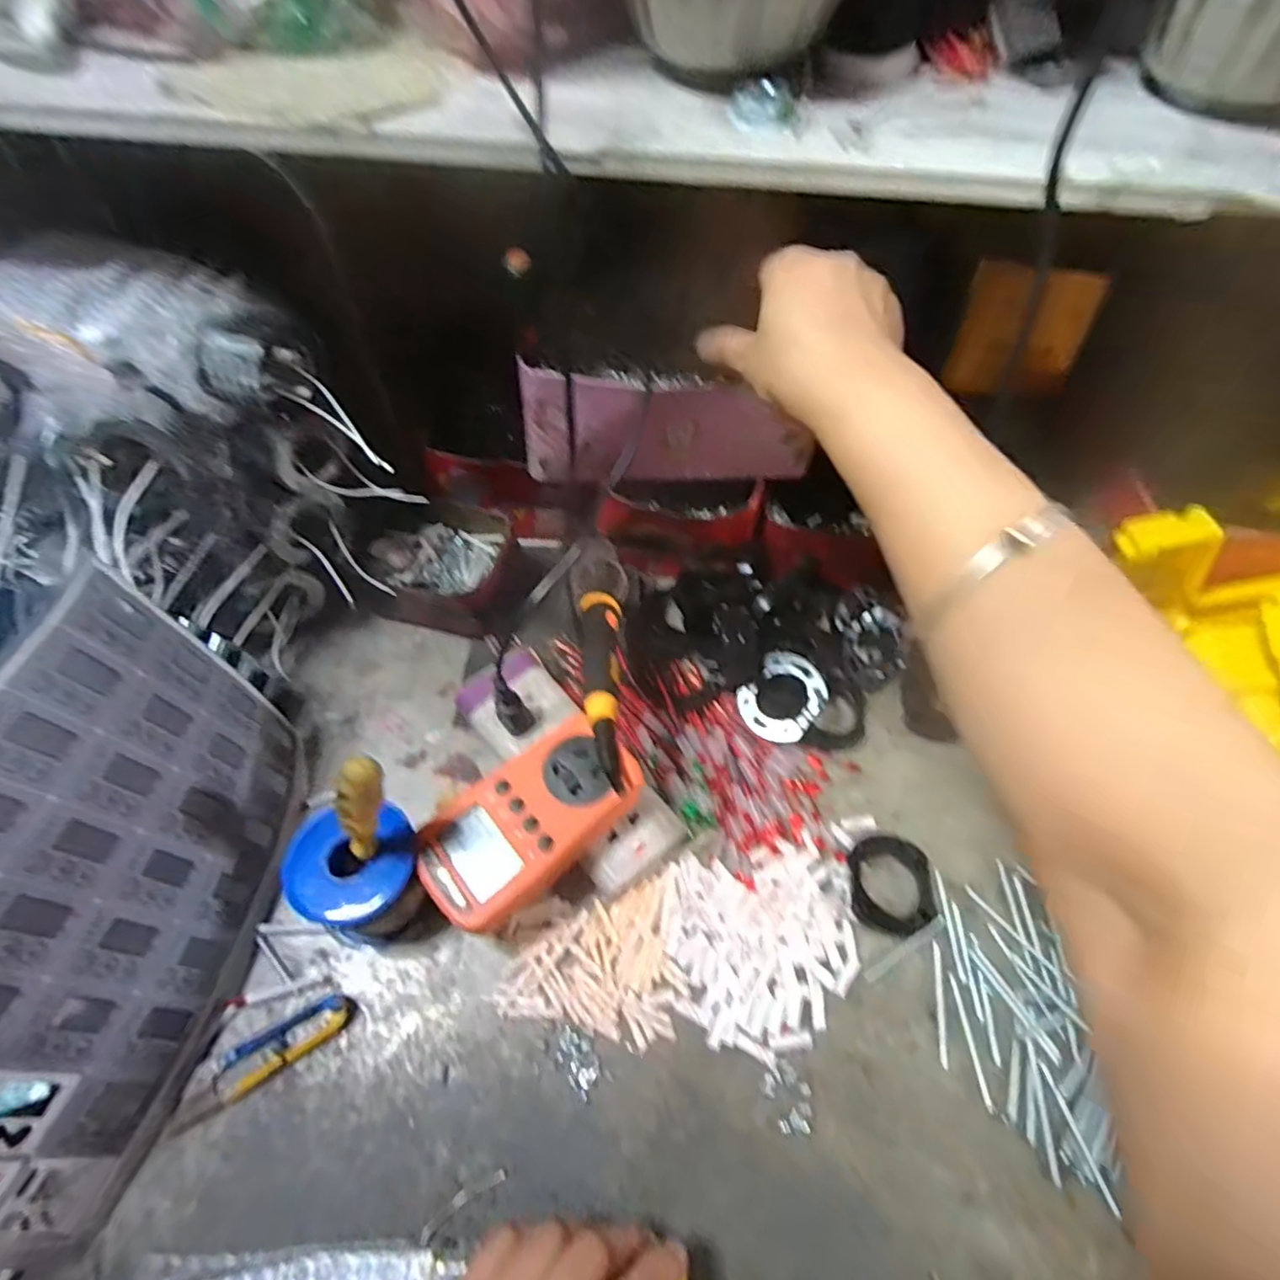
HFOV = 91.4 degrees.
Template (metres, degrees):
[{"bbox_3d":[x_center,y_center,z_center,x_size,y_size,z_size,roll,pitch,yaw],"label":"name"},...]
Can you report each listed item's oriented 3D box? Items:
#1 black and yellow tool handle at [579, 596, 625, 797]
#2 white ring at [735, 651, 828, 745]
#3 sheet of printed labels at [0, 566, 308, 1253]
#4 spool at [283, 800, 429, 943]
[{"bbox_3d":[-0.019,0.020,0.338,0.023,0.015,0.138,-3,40,-4],"label":"black and yellow tool handle"},{"bbox_3d":[0.099,0.040,0.432,0.052,0.004,0.061,35,85,24],"label":"white ring"},{"bbox_3d":[-0.257,0.118,0.289,0.031,0.180,0.255,0,55,22],"label":"sheet of printed labels"},{"bbox_3d":[-0.151,0.131,0.350,0.064,0.069,0.057,-2,57,-3],"label":"spool"}]

